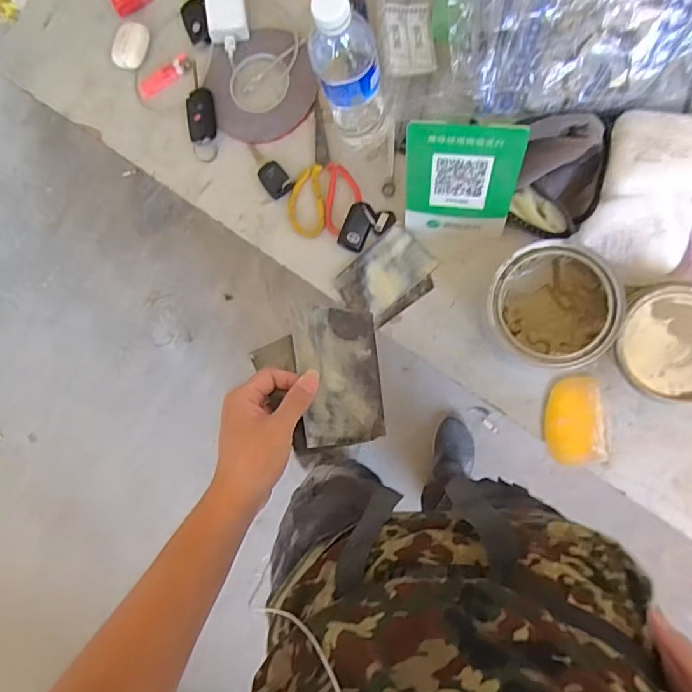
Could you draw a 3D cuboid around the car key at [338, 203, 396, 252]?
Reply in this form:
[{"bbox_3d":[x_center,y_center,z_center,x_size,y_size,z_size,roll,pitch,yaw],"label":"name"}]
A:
[{"bbox_3d":[0.024,-0.144,0.622,0.056,0.025,0.056,20,91,9],"label":"car key"}]

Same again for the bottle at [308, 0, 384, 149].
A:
[{"bbox_3d":[0.007,-0.270,0.531,0.056,0.225,0.052,0,88,9],"label":"bottle"}]

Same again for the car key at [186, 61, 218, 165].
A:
[{"bbox_3d":[-0.190,-0.310,0.670,0.038,0.017,0.130,-4,87,9],"label":"car key"}]

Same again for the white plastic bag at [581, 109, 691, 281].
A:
[{"bbox_3d":[0.326,-0.160,0.546,0.102,0.028,0.166,17,111,19],"label":"white plastic bag"}]

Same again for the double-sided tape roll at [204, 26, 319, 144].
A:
[{"bbox_3d":[-0.110,-0.341,0.664,0.137,0.009,0.138,0,91,2],"label":"double-sided tape roll"}]

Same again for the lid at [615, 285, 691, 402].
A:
[{"bbox_3d":[0.345,-0.002,0.526,0.114,0.008,0.114,0,88,10],"label":"lid"}]

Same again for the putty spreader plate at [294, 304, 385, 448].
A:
[{"bbox_3d":[-0.005,0.028,0.463,0.073,0.005,0.130,-7,101,-5],"label":"putty spreader plate"}]

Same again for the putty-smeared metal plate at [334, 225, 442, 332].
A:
[{"bbox_3d":[0.051,-0.084,0.625,0.112,0.004,0.084,-41,89,5],"label":"putty-smeared metal plate"}]

